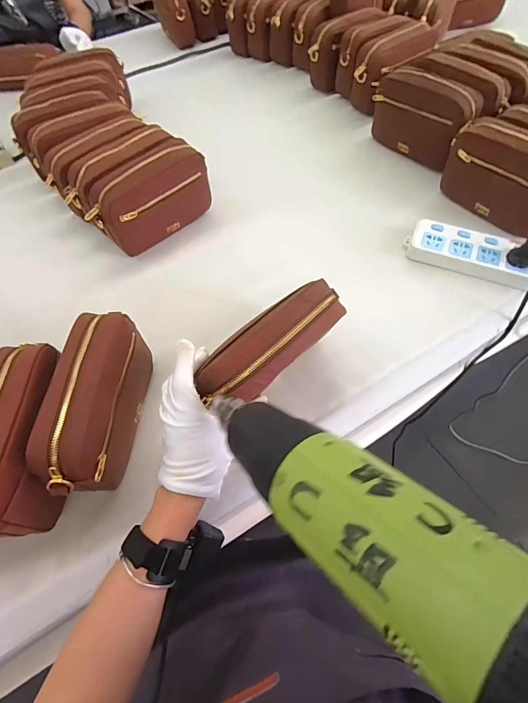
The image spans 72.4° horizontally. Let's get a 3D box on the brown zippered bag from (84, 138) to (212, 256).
[{"bbox_3d":[-0.187,-0.253,0.604,0.200,0.126,0.065,-39,64,-18],"label":"brown zippered bag"}]

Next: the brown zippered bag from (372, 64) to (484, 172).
[{"bbox_3d":[0.298,-0.441,0.680,0.068,0.130,0.190,-37,64,-17],"label":"brown zippered bag"}]

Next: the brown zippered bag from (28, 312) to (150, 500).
[{"bbox_3d":[-0.189,0.065,0.421,0.063,0.129,0.195,-1,59,3],"label":"brown zippered bag"}]

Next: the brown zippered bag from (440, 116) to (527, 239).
[{"bbox_3d":[0.395,-0.281,0.588,0.061,0.127,0.201,-37,64,-17],"label":"brown zippered bag"}]

